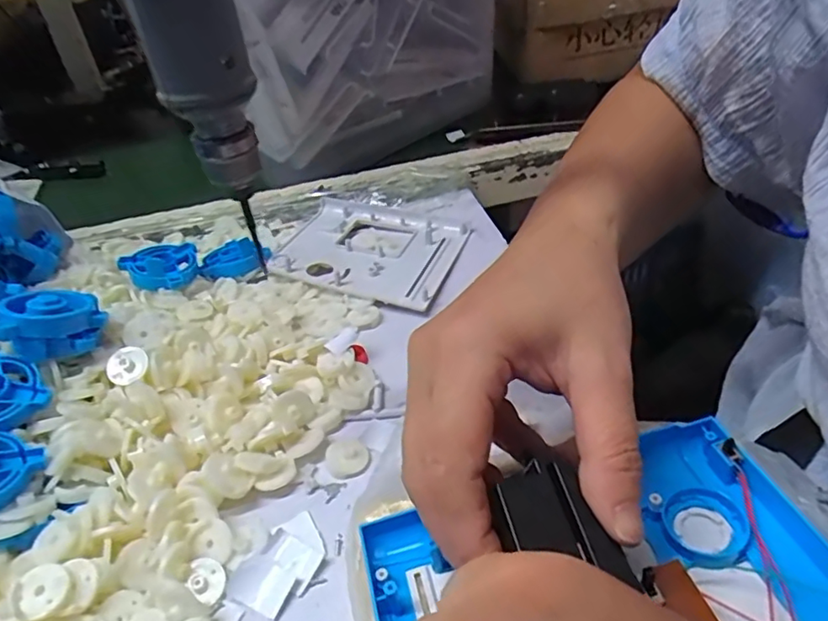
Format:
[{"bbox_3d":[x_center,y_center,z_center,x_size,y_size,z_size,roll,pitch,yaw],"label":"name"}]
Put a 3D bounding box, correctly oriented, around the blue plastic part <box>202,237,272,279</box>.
[{"bbox_3d":[-0.146,-0.042,0.467,0.049,0.014,0.043,-32,43,-28],"label":"blue plastic part"}]

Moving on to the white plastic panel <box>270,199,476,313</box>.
[{"bbox_3d":[-0.039,-0.054,0.477,0.153,0.009,0.115,11,41,23],"label":"white plastic panel"}]

